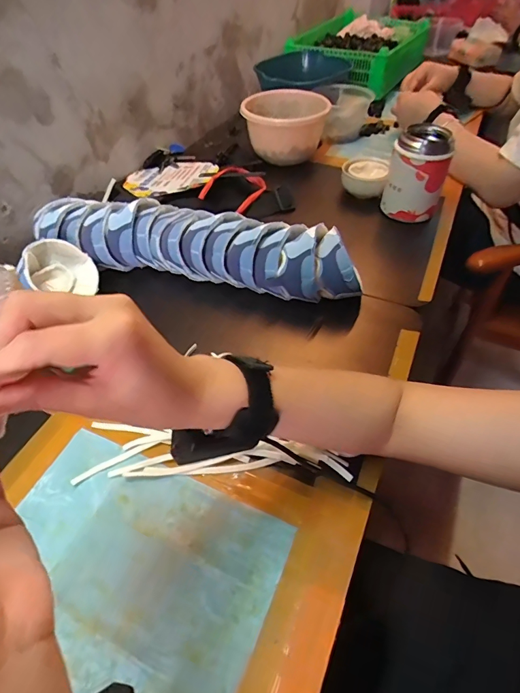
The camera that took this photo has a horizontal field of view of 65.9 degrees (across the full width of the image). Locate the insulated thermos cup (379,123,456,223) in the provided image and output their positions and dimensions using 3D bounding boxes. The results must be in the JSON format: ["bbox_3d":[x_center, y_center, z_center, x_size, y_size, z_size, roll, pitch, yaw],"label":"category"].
[{"bbox_3d":[0.265,-0.288,0.680,0.092,0.122,0.079,16,52,15],"label":"insulated thermos cup"}]

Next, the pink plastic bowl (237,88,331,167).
[{"bbox_3d":[0.051,-0.463,0.855,0.177,0.099,0.168,8,50,9],"label":"pink plastic bowl"}]

